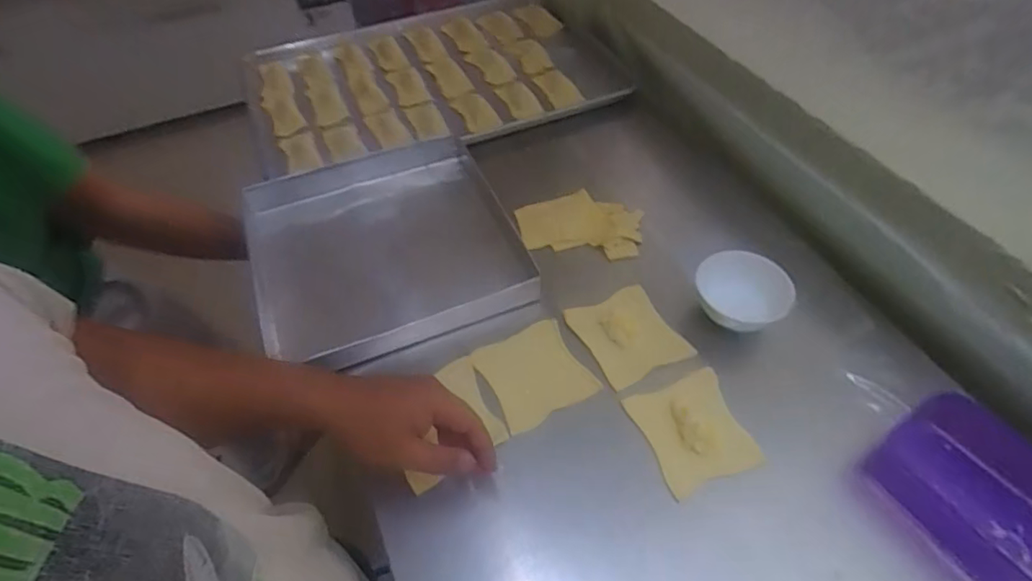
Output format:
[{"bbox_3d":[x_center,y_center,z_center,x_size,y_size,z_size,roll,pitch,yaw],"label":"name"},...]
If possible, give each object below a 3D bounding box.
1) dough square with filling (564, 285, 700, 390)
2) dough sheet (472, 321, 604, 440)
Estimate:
[{"bbox_3d":[0.125,0.049,0.629,0.099,0.006,0.111,-26,62,-16],"label":"dough square with filling"},{"bbox_3d":[0.019,0.088,0.602,0.102,0.009,0.102,-26,61,-14],"label":"dough sheet"}]

